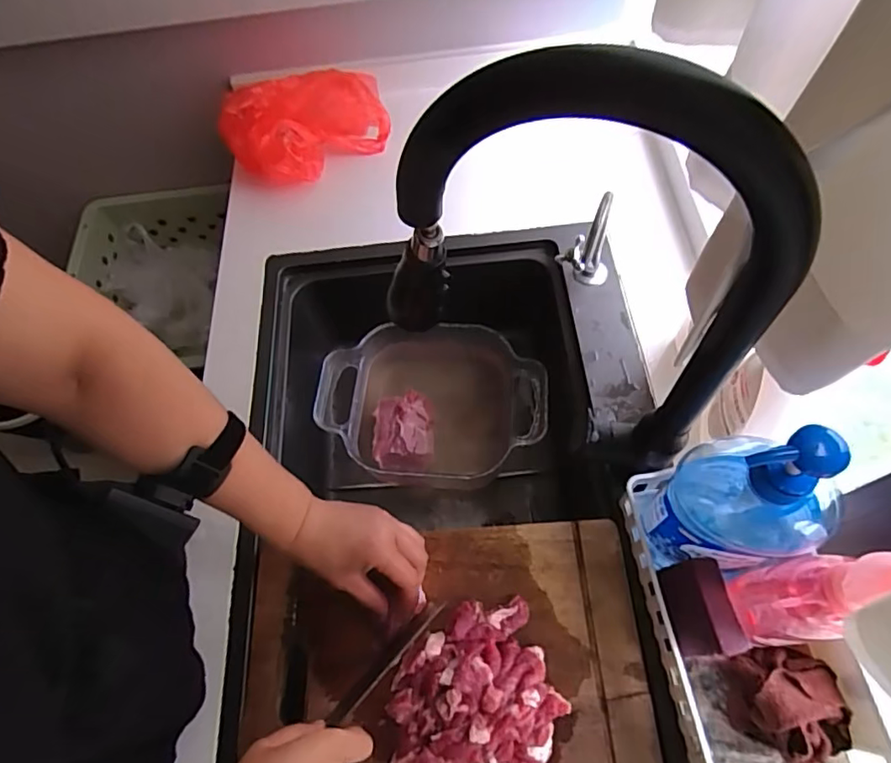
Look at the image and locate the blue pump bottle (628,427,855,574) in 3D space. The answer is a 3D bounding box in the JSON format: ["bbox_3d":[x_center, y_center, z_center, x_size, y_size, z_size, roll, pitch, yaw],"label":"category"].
[{"bbox_3d":[0.215,0.095,0.413,0.067,0.207,0.095,-25,63,-7],"label":"blue pump bottle"}]

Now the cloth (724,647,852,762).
[{"bbox_3d":[0.270,0.252,0.426,0.073,0.049,0.075,-2,62,5],"label":"cloth"}]

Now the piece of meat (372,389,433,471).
[{"bbox_3d":[-0.060,0.076,0.779,0.083,0.038,0.108,-3,62,4],"label":"piece of meat"}]

